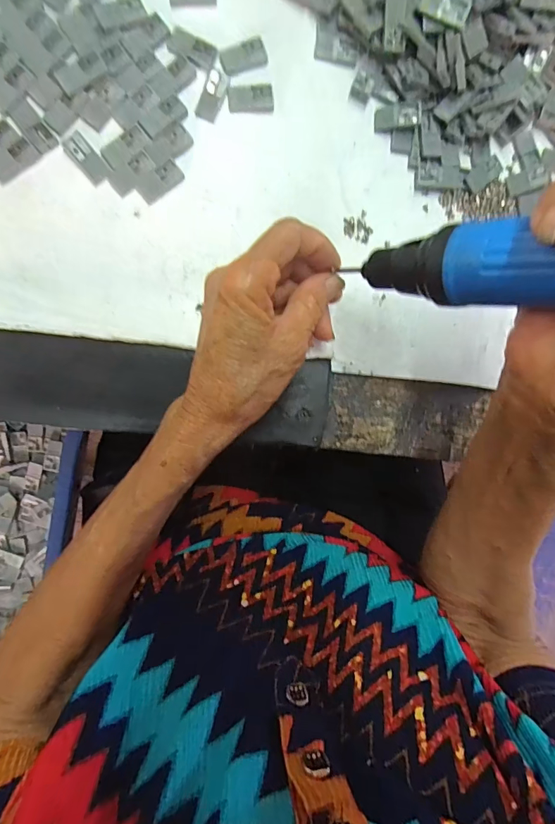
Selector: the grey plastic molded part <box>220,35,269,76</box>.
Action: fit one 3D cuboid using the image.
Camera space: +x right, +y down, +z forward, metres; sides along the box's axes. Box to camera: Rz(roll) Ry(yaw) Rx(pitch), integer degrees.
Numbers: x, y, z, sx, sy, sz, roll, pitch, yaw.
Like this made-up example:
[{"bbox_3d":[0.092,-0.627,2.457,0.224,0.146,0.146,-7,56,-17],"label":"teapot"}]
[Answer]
[{"bbox_3d":[-0.021,-0.218,0.255,0.029,0.004,0.016,-25,96,-6],"label":"grey plastic molded part"}]

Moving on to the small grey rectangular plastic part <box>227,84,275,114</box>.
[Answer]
[{"bbox_3d":[-0.016,-0.194,0.258,0.028,0.004,0.016,-8,94,-7],"label":"small grey rectangular plastic part"}]

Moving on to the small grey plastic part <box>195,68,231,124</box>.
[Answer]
[{"bbox_3d":[-0.039,-0.193,0.255,0.013,0.004,0.030,19,91,-8],"label":"small grey plastic part"}]

